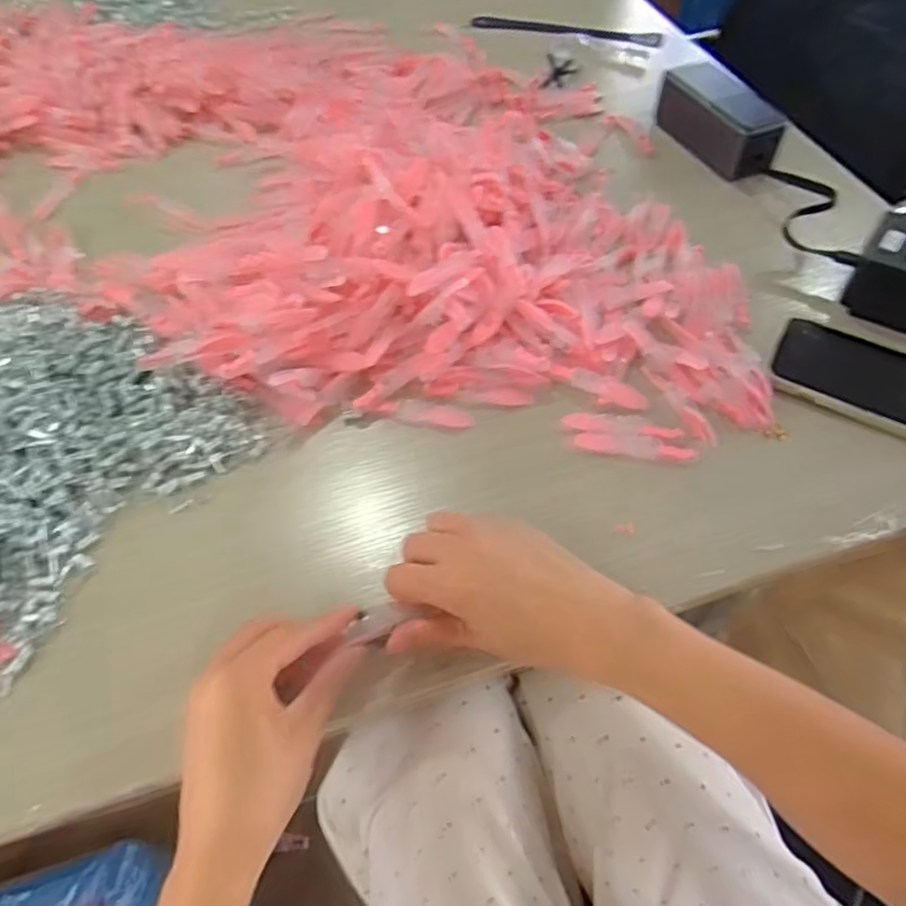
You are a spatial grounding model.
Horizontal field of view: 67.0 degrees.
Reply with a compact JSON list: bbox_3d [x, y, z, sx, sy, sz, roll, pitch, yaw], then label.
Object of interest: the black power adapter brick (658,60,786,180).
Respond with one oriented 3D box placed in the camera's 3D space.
[{"bbox_3d":[0.242,-0.307,0.628,0.047,0.052,0.127,-26,58,-17],"label":"black power adapter brick"}]

